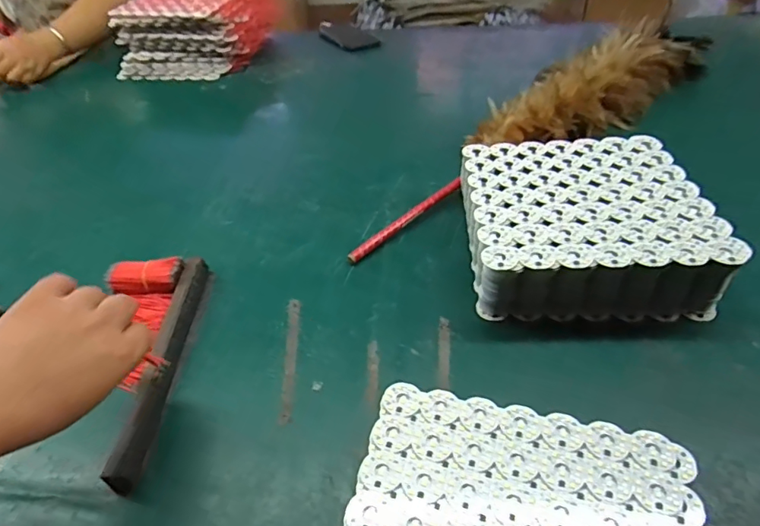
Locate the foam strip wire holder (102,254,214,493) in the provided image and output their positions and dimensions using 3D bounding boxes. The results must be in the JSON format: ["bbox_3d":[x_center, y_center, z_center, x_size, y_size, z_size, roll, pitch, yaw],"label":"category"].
[{"bbox_3d":[-0.187,0.079,0.450,0.018,0.026,0.240,-4,41,1],"label":"foam strip wire holder"}]

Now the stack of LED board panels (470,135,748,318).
[{"bbox_3d":[0.199,-0.040,0.517,0.209,0.071,0.204,-1,41,4],"label":"stack of LED board panels"}]

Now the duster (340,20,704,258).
[{"bbox_3d":[0.237,-0.205,0.692,0.706,0.084,0.119,-34,49,-29],"label":"duster"}]

